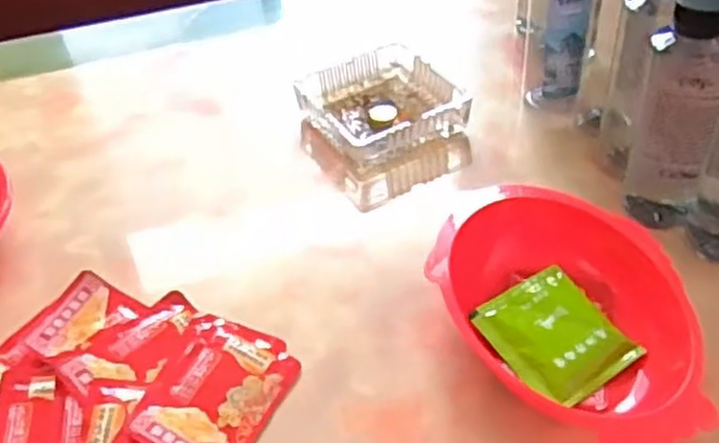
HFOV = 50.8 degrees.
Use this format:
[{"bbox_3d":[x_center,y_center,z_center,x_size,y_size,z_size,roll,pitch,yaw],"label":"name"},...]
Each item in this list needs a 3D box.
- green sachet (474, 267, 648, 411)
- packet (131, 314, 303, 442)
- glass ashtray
[{"bbox_3d":[0.128,0.073,0.497,0.076,0.012,0.088,-26,48,-20],"label":"green sachet"},{"bbox_3d":[-0.091,0.111,0.488,0.076,0.014,0.106,13,47,18],"label":"packet"},{"bbox_3d":[0.021,-0.102,0.681,0.128,0.044,0.119,-21,46,-15],"label":"glass ashtray"}]

